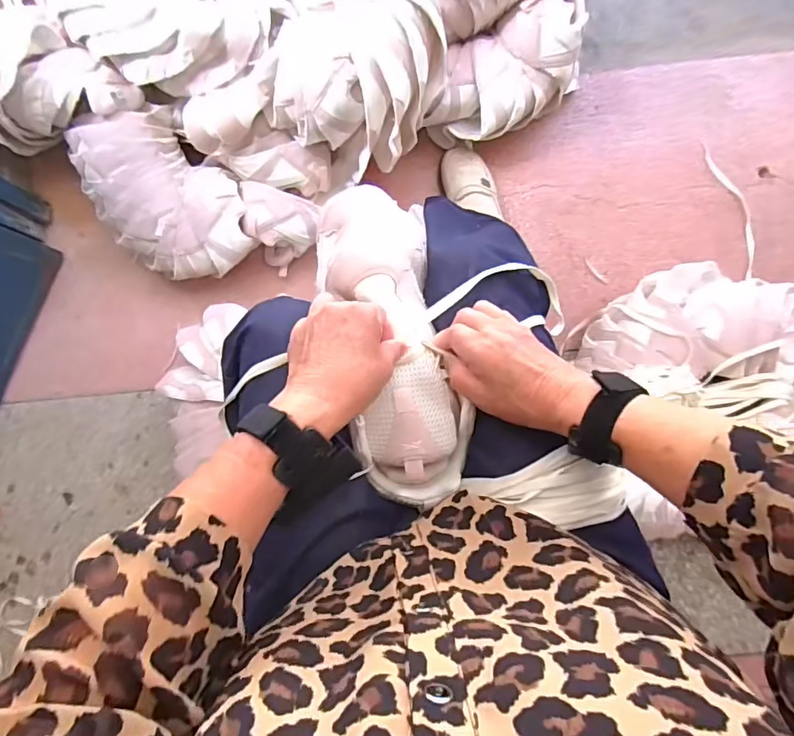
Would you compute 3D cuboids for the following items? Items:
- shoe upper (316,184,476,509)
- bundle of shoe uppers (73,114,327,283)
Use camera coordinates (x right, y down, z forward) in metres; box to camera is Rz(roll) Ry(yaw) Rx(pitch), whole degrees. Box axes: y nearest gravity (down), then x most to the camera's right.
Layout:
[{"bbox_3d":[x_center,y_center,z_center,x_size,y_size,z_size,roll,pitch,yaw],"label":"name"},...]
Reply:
[{"bbox_3d":[-0.008,-0.046,0.462,0.099,0.127,0.335,-13,76,2],"label":"shoe upper"},{"bbox_3d":[-0.340,-0.258,0.812,0.395,0.117,0.222,35,87,6],"label":"bundle of shoe uppers"}]

